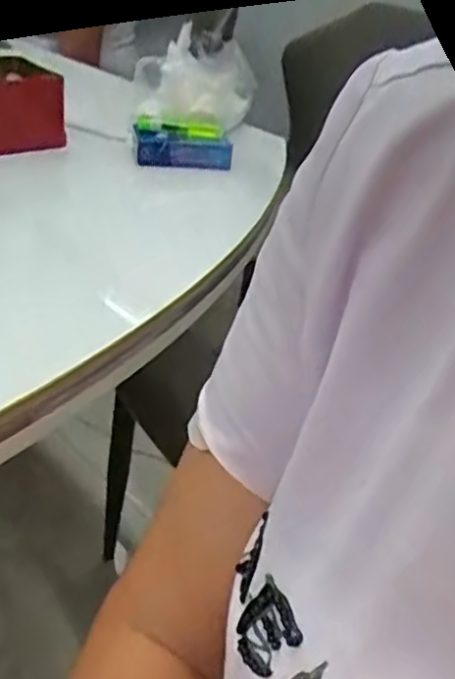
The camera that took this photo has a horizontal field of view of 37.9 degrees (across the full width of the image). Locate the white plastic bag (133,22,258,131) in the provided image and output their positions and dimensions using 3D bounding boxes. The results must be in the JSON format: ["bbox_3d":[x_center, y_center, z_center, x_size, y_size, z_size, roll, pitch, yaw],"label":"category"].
[{"bbox_3d":[-0.033,-0.272,0.699,0.124,0.074,0.131,5,33,-5],"label":"white plastic bag"}]

